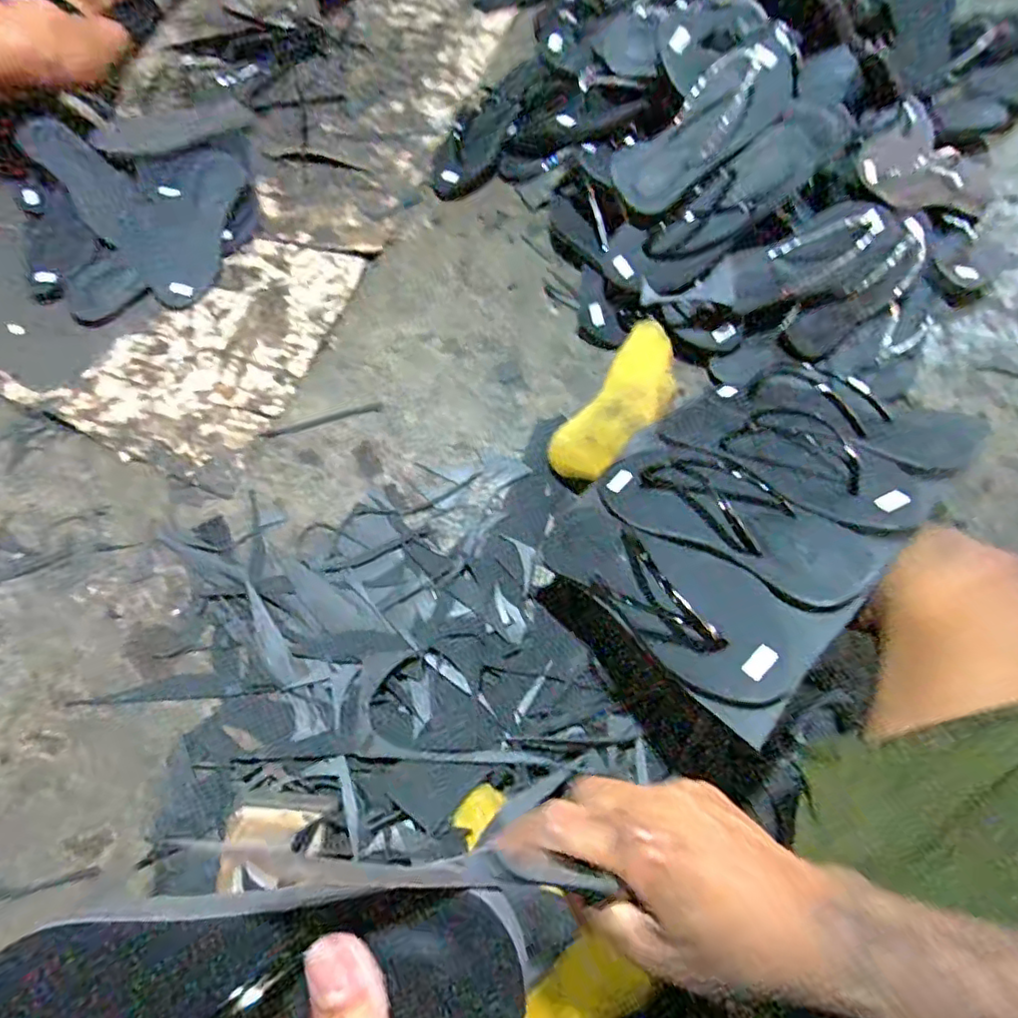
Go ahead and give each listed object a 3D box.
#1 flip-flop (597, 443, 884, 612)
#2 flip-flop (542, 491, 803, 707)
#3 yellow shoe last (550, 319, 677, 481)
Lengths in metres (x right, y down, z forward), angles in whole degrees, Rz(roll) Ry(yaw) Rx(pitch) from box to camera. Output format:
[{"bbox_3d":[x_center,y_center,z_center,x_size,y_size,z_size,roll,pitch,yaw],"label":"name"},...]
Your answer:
[{"bbox_3d":[0.184,0.000,0.526,0.095,0.031,0.247,-45,47,-14],"label":"flip-flop"},{"bbox_3d":[0.120,0.056,0.503,0.094,0.050,0.246,-41,47,-13],"label":"flip-flop"},{"bbox_3d":[0.135,-0.123,0.713,0.087,0.094,0.219,33,73,16],"label":"yellow shoe last"}]

